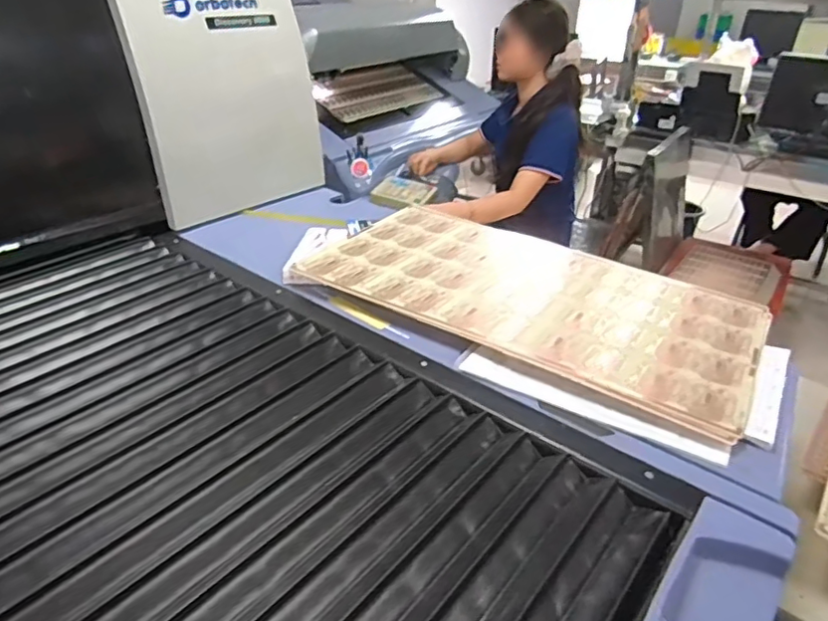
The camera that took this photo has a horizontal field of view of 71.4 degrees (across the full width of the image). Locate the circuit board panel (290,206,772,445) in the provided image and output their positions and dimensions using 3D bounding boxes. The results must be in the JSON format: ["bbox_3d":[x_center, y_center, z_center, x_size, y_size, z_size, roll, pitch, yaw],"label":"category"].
[{"bbox_3d":[0.163,-0.036,0.836,0.612,0.025,0.337,19,39,27],"label":"circuit board panel"}]

